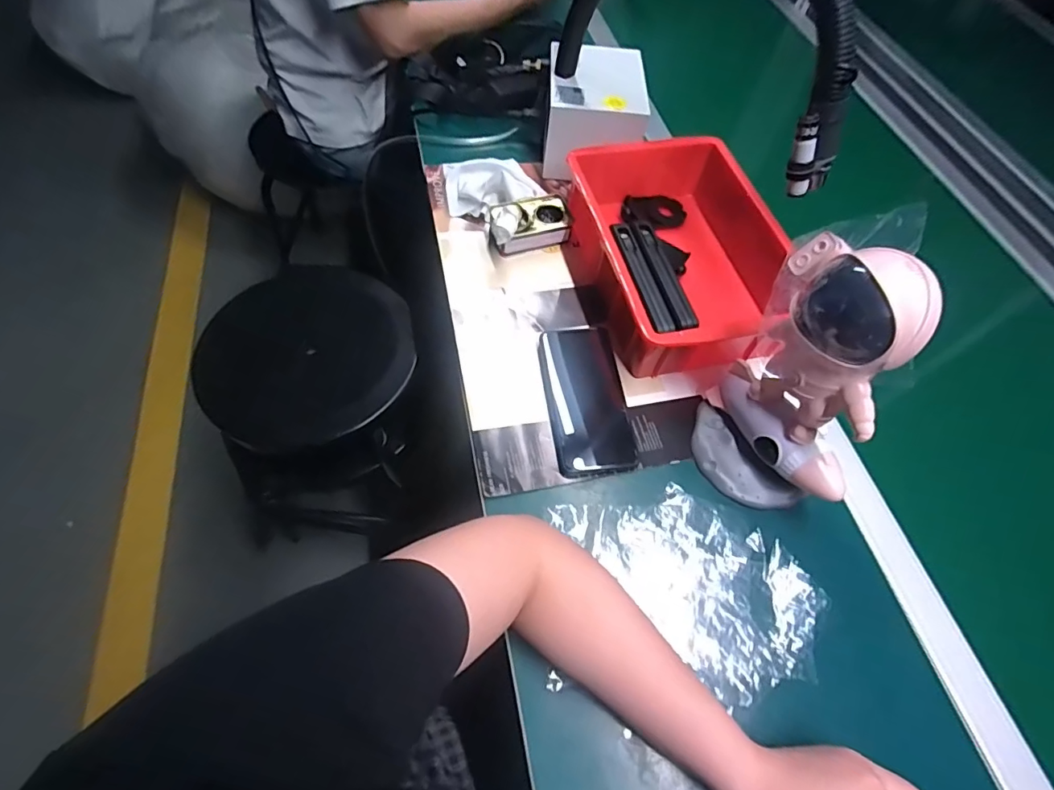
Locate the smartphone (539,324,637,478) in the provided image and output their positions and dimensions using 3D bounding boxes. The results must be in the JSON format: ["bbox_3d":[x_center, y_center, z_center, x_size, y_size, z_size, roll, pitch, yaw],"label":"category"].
[{"bbox_3d":[0.062,0.000,0.516,0.079,0.010,0.173,-5,61,-5],"label":"smartphone"}]

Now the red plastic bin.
[{"bbox_3d":[0.178,-0.164,0.568,0.218,0.087,0.287,-6,61,-9],"label":"red plastic bin"}]

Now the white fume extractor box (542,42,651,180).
[{"bbox_3d":[0.088,-0.377,0.660,0.129,0.103,0.155,2,60,-1],"label":"white fume extractor box"}]

